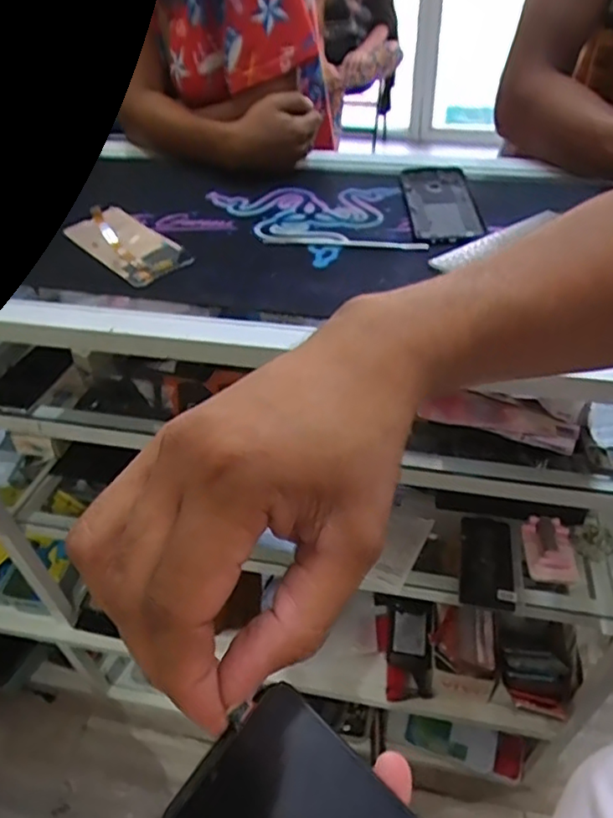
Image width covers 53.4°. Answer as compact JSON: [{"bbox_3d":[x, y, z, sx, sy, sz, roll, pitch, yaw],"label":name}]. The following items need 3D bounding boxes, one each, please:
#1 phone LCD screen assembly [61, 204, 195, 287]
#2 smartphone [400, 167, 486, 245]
[{"bbox_3d":[-0.187,-0.178,0.625,0.150,0.031,0.067,34,55,31],"label":"phone LCD screen assembly"},{"bbox_3d":[0.147,-0.228,0.670,0.074,0.011,0.153,-1,45,1],"label":"smartphone"}]

